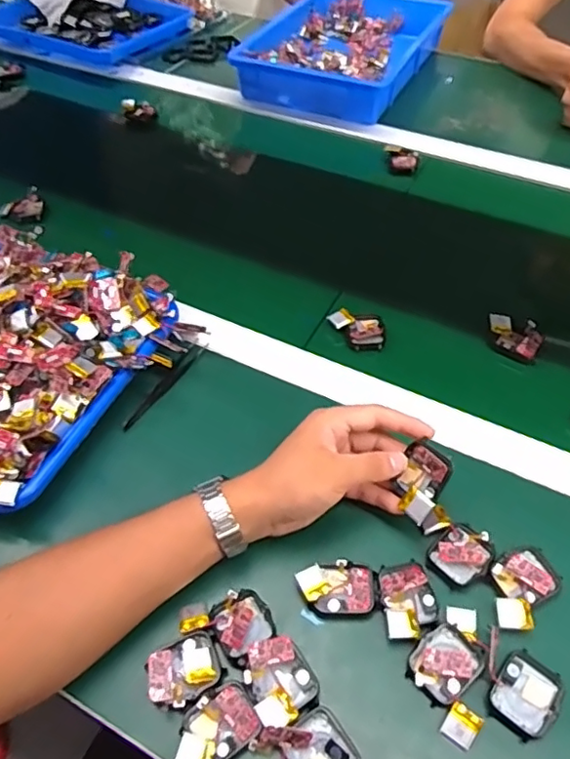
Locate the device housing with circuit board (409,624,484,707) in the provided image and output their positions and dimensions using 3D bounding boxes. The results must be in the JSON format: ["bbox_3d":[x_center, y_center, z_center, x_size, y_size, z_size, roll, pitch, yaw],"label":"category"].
[{"bbox_3d":[0.107,0.189,0.387,0.048,0.016,0.039,-36,59,-25],"label":"device housing with circuit board"}]

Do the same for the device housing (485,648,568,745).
[{"bbox_3d":[0.155,0.203,0.375,0.039,0.007,0.046,35,60,25],"label":"device housing"}]

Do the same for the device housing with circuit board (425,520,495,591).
[{"bbox_3d":[0.130,0.129,0.430,0.040,0.012,0.044,35,60,25],"label":"device housing with circuit board"}]

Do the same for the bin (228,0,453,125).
[{"bbox_3d":[0.108,-0.552,0.955,0.244,0.072,0.405,22,55,18],"label":"bin"}]

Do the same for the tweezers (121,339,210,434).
[{"bbox_3d":[-0.111,0.004,0.543,0.013,0.008,0.118,24,56,19],"label":"tweezers"}]

